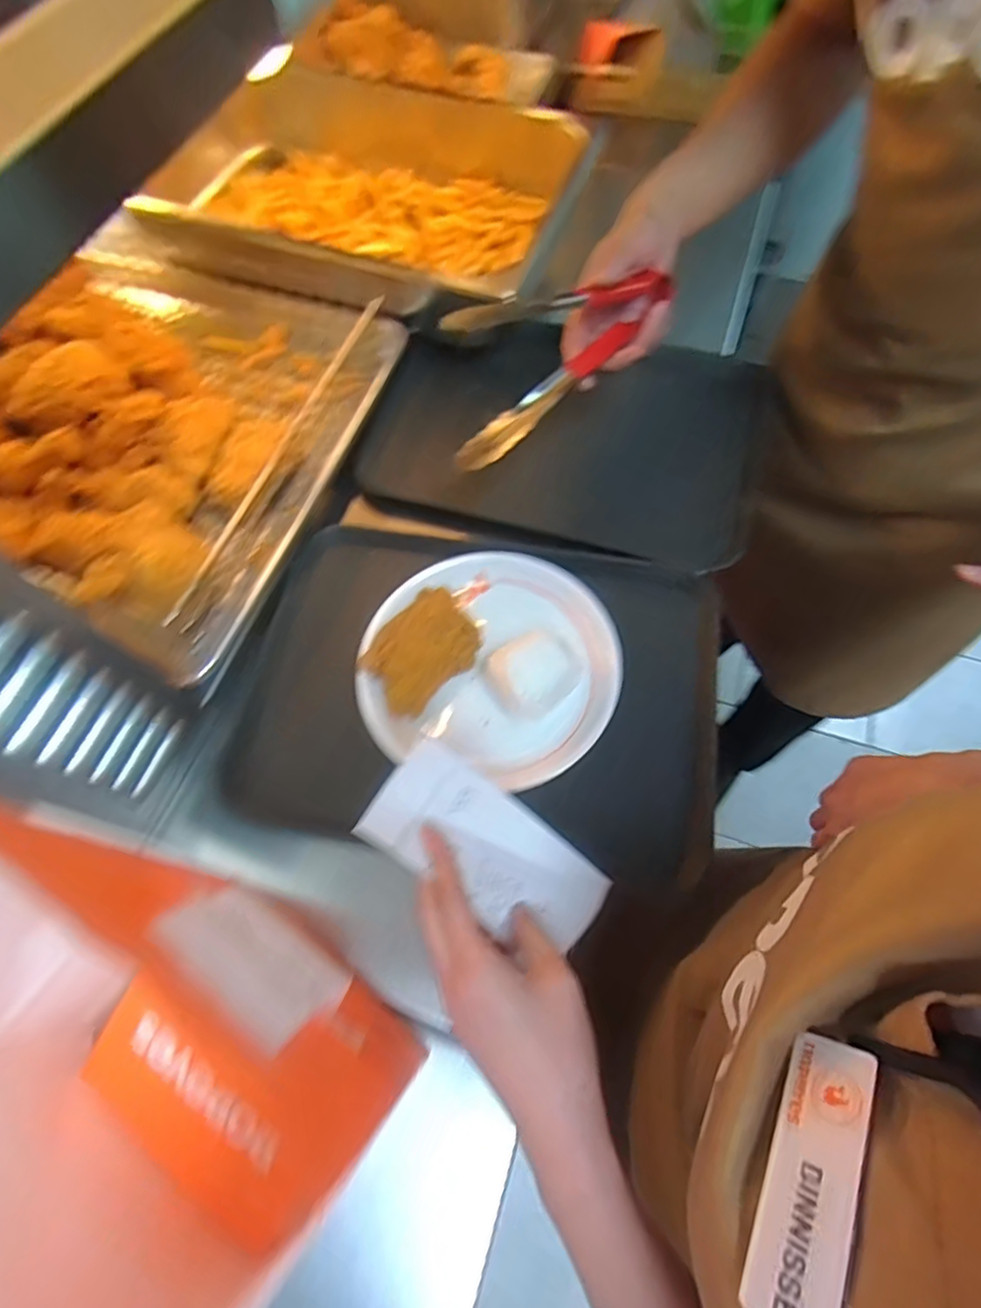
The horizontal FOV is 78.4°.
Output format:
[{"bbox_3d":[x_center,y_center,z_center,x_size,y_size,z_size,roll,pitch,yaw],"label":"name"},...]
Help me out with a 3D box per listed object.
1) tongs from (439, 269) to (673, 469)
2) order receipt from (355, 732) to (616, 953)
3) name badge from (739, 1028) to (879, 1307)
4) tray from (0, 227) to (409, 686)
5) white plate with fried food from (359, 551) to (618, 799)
[{"bbox_3d":[0.061,-0.251,0.469,0.236,0.116,0.032,-41,70,-15],"label":"tongs"},{"bbox_3d":[0.002,0.122,0.365,0.159,0.009,0.076,40,48,-10],"label":"order receipt"},{"bbox_3d":[0.096,0.155,0.179,0.025,0.004,0.075,-6,40,48],"label":"name badge"},{"bbox_3d":[-0.346,-0.227,0.590,0.382,0.088,0.433,19,67,11],"label":"tray"},{"bbox_3d":[0.002,0.001,0.521,0.212,0.065,0.201,-1,65,2],"label":"white plate with fried food"}]

